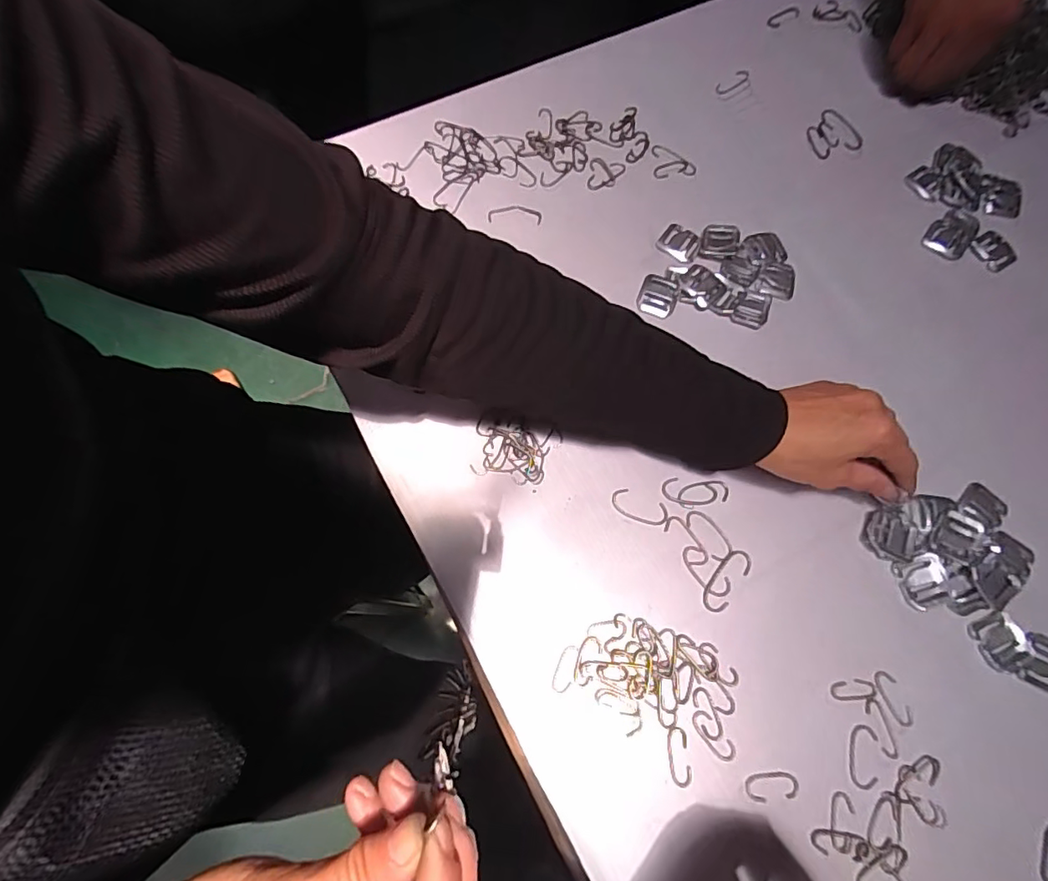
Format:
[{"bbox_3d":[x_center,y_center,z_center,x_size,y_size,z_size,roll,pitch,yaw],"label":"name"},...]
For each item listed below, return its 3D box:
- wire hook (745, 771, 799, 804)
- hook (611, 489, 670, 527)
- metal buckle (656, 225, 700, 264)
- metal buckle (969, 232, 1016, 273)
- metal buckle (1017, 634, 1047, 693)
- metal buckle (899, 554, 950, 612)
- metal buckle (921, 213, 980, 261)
[{"bbox_3d":[0.154,0.215,0.330,0.033,0.004,0.016,-5,72,-4],"label":"wire hook"},{"bbox_3d":[0.083,0.049,0.384,0.041,0.004,0.019,20,72,4],"label":"hook"},{"bbox_3d":[0.134,-0.169,0.457,0.034,0.005,0.031,36,74,9],"label":"metal buckle"},{"bbox_3d":[0.416,-0.168,0.470,0.029,0.005,0.035,-35,76,-13],"label":"metal buckle"},{"bbox_3d":[0.353,0.150,0.359,0.028,0.004,0.035,26,73,6],"label":"metal buckle"},{"bbox_3d":[0.281,0.099,0.372,0.035,0.004,0.031,-22,74,-9],"label":"metal buckle"},{"bbox_3d":[0.380,-0.184,0.472,0.035,0.004,0.054,41,75,11],"label":"metal buckle"}]

